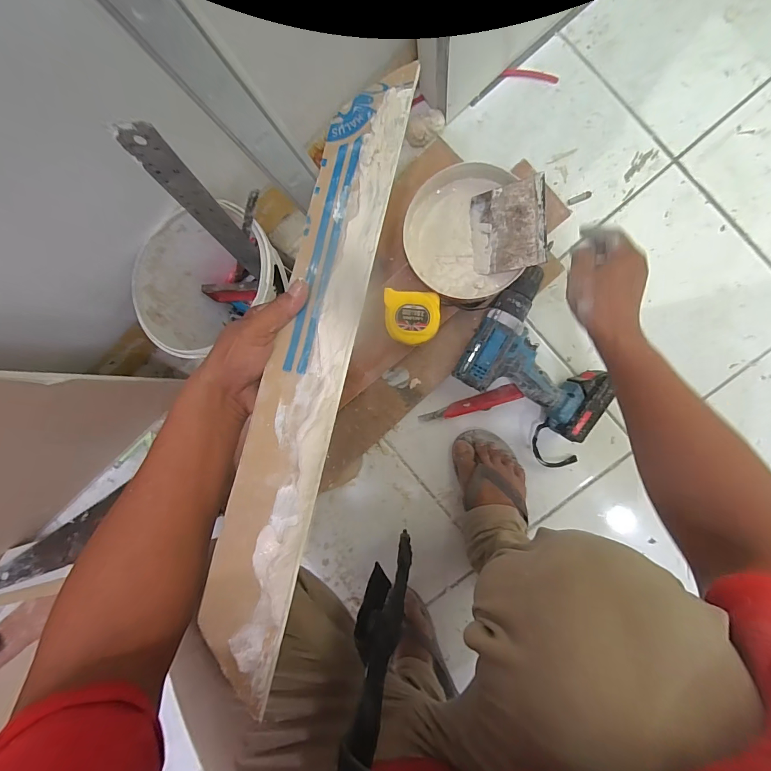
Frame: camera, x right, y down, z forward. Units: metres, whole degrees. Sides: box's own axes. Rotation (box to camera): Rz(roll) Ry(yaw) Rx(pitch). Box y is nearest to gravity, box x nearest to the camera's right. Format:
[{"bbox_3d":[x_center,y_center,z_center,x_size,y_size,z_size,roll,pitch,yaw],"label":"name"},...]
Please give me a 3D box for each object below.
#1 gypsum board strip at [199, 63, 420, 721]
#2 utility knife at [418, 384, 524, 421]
[{"bbox_3d":[-0.068,-0.026,0.330,0.070,0.011,0.536,12,83,7],"label":"gypsum board strip"},{"bbox_3d":[0.133,0.033,0.605,0.161,0.027,0.026,-19,91,10],"label":"utility knife"}]

